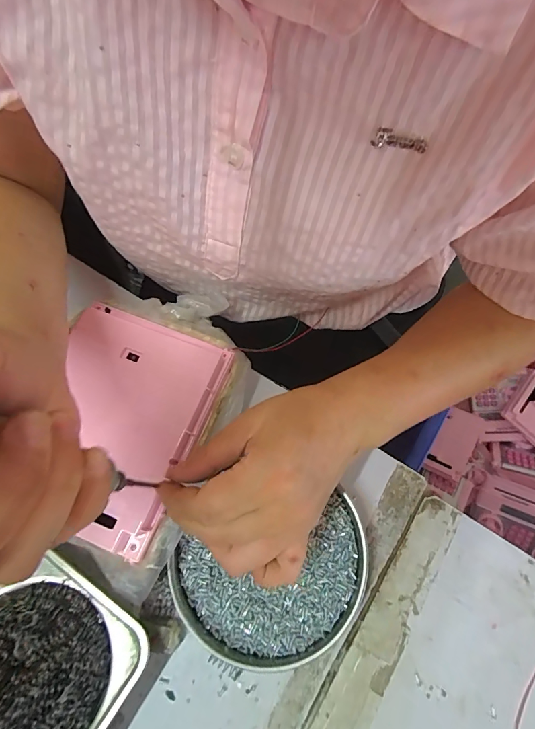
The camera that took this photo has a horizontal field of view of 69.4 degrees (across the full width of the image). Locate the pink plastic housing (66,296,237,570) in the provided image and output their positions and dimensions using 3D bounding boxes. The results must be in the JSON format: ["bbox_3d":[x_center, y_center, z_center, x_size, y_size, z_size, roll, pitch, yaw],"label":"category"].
[{"bbox_3d":[-0.111,0.036,0.282,0.121,0.013,0.158,18,68,6],"label":"pink plastic housing"}]

